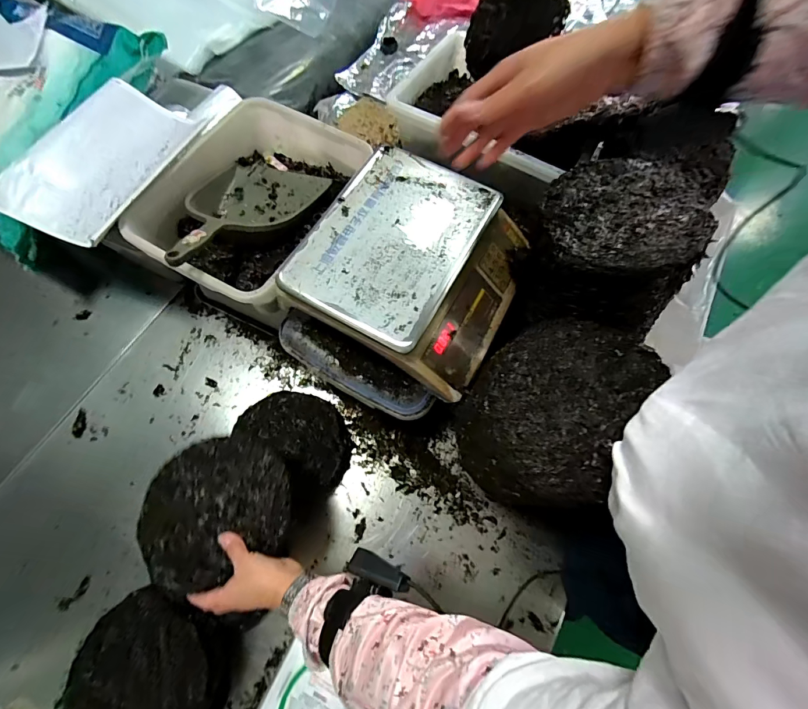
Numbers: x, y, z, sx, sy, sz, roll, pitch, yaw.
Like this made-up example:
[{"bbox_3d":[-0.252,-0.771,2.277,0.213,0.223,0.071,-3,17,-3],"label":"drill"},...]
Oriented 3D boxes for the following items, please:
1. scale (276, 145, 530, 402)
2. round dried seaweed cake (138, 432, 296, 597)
[{"bbox_3d":[0.021,-0.144,0.613,0.309,0.094,0.319,27,71,10],"label":"scale"},{"bbox_3d":[-0.267,0.218,0.542,0.201,0.027,0.189,0,69,0],"label":"round dried seaweed cake"}]

